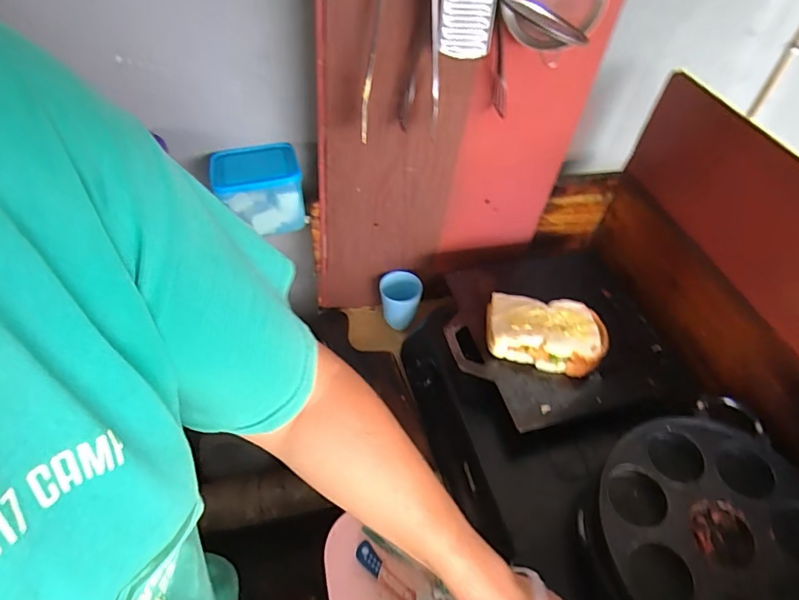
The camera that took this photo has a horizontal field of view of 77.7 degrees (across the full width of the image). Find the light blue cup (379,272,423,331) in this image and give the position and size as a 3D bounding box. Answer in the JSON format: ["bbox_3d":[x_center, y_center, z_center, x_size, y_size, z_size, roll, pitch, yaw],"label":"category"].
[{"bbox_3d":[0.000,0.007,0.931,0.075,0.102,0.070,4,47,-1],"label":"light blue cup"}]

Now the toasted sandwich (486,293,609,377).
[{"bbox_3d":[0.216,0.047,0.736,0.171,0.044,0.107,9,47,4],"label":"toasted sandwich"}]

